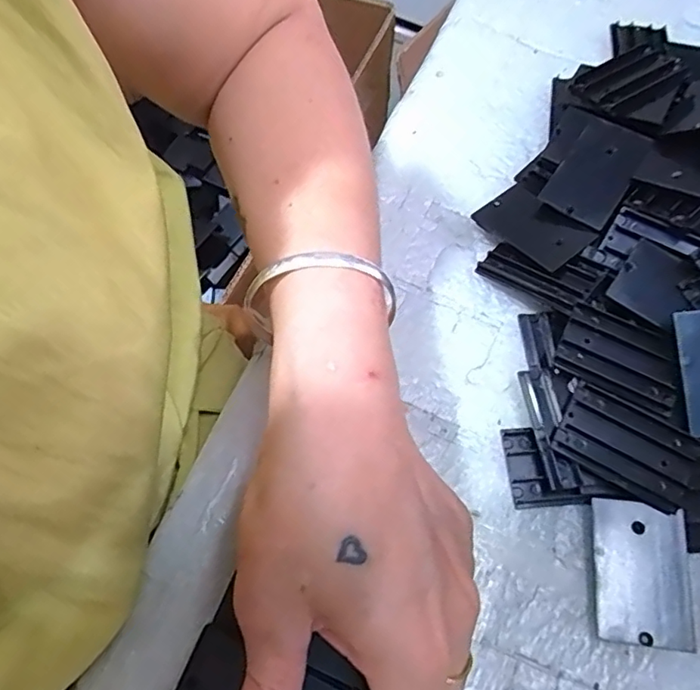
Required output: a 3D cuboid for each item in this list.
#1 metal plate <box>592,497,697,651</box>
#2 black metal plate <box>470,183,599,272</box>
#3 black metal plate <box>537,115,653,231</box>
[{"bbox_3d":[0.119,0.094,0.231,0.037,0.013,0.053,7,66,2],"label":"metal plate"},{"bbox_3d":[0.096,-0.062,0.294,0.034,0.005,0.055,-38,57,-11],"label":"black metal plate"},{"bbox_3d":[0.129,-0.092,0.296,0.037,0.007,0.062,31,84,27],"label":"black metal plate"}]

